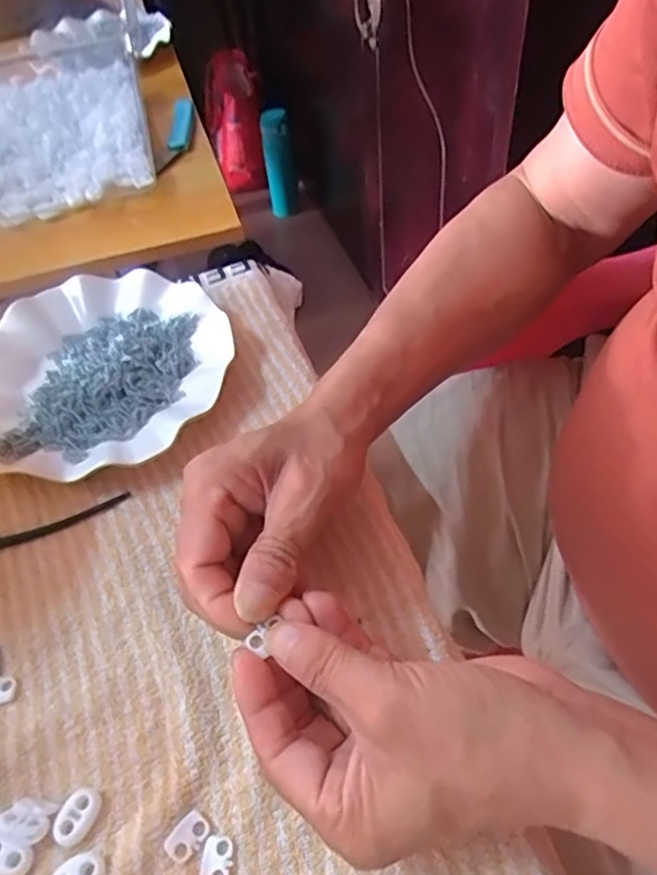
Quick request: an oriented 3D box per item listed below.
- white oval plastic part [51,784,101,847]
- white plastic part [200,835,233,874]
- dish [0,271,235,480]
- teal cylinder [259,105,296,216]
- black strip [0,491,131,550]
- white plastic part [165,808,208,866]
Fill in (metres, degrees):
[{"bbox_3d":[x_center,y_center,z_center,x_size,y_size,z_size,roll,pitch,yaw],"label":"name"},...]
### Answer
[{"bbox_3d":[-0.108,0.162,0.273,0.014,0.005,0.023,13,54,16],"label":"white oval plastic part"},{"bbox_3d":[-0.046,0.173,0.260,0.013,0.004,0.019,-7,51,1],"label":"white plastic part"},{"bbox_3d":[-0.158,-0.048,0.436,0.180,0.024,0.180,-3,51,4],"label":"dish"},{"bbox_3d":[-0.110,-0.615,1.444,0.063,0.230,0.060,-5,51,2],"label":"teal cylinder"},{"bbox_3d":[-0.159,0.051,0.372,0.085,0.005,0.011,-20,52,-10],"label":"black strip"},{"bbox_3d":[-0.059,0.167,0.266,0.013,0.004,0.019,31,60,27],"label":"white plastic part"}]

